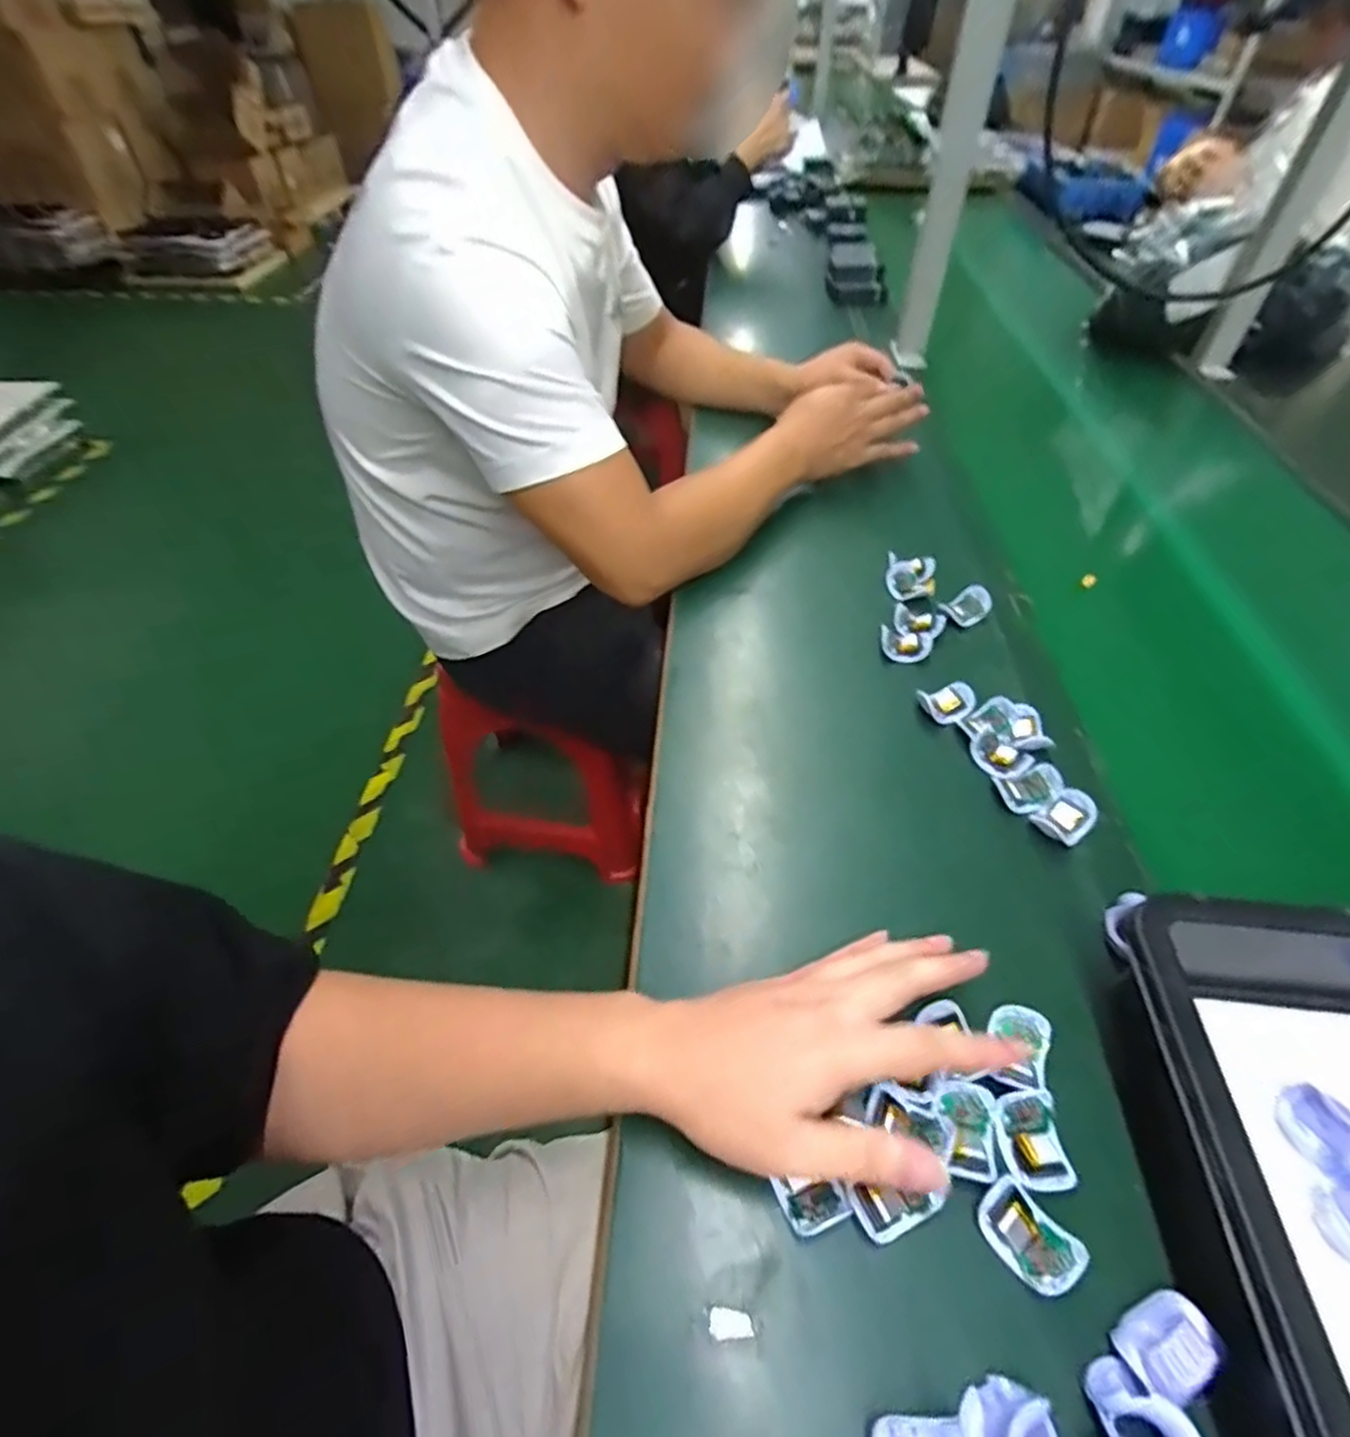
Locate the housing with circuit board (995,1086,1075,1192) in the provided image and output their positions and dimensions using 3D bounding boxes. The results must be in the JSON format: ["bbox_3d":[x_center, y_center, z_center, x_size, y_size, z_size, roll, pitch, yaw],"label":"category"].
[{"bbox_3d":[0.182,0.212,0.350,0.031,0.014,0.043,-1,49,-1],"label":"housing with circuit board"}]

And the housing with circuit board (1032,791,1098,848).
[{"bbox_3d":[0.274,0.069,0.483,0.037,0.013,0.030,-25,53,-21],"label":"housing with circuit board"}]

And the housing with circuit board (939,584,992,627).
[{"bbox_3d":[0.268,-0.105,0.636,0.043,0.013,0.032,-28,54,-23],"label":"housing with circuit board"}]

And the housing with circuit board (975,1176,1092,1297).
[{"bbox_3d":[0.166,0.241,0.325,0.030,0.018,0.042,-33,56,-26],"label":"housing with circuit board"}]

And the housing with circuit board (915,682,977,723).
[{"bbox_3d":[0.218,-0.013,0.558,0.040,0.016,0.031,-14,50,-12],"label":"housing with circuit board"}]

